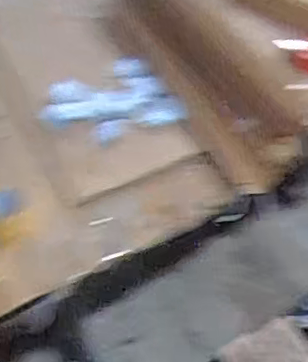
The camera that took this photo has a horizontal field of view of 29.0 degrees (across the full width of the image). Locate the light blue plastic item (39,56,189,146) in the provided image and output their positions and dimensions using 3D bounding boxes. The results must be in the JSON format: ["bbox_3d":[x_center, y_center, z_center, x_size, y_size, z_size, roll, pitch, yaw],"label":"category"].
[{"bbox_3d":[-0.105,-0.188,1.406,0.318,0.067,0.180,-15,56,-9],"label":"light blue plastic item"}]

